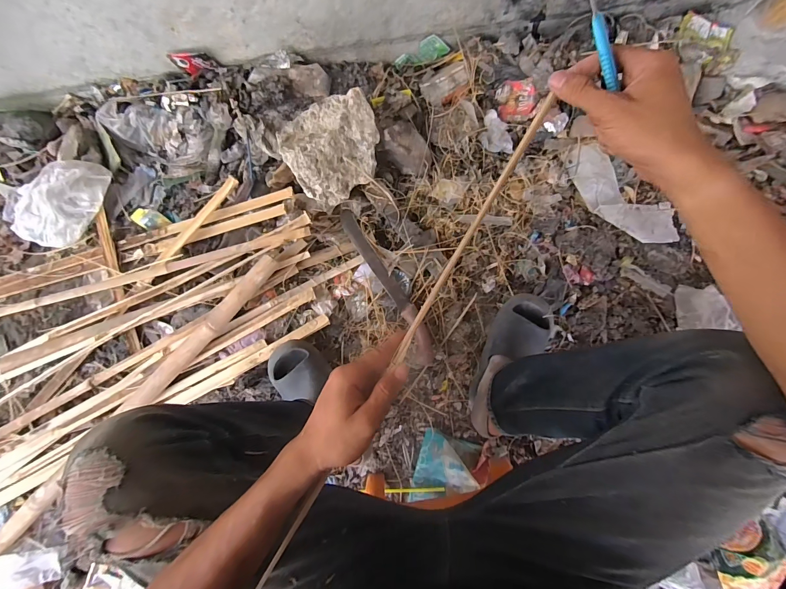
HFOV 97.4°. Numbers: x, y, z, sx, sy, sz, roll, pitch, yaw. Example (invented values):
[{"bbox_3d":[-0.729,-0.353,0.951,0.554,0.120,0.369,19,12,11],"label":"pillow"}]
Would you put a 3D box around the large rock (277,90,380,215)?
[{"bbox_3d":[-0.131,-0.330,0.787,0.210,0.104,0.197,0,84,2],"label":"large rock"}]

